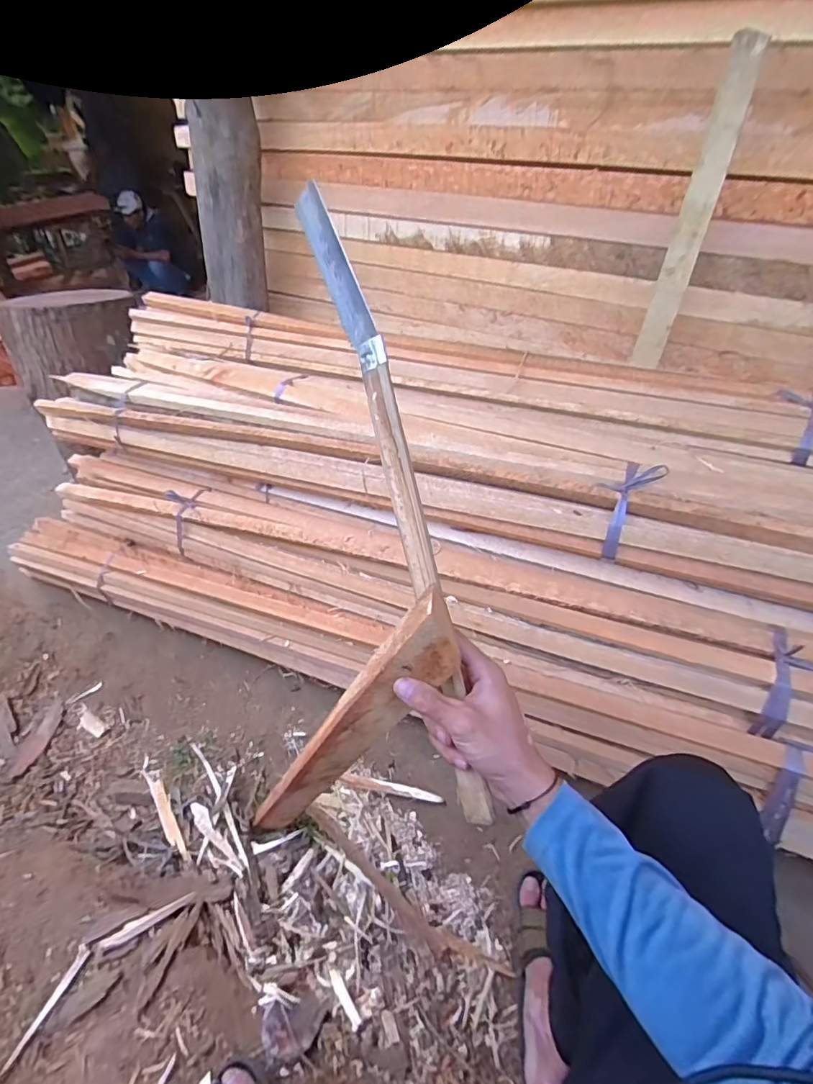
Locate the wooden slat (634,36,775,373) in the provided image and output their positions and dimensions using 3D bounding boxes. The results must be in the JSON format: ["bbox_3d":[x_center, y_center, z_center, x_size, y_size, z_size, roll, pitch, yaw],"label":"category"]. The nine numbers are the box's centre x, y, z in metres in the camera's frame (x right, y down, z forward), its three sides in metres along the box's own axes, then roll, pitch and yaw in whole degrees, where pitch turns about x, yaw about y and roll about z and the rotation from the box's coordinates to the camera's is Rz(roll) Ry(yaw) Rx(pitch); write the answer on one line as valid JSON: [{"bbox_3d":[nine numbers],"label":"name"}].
[{"bbox_3d":[0.469,-0.516,0.814,0.013,0.449,0.069,-15,41,-21],"label":"wooden slat"}]

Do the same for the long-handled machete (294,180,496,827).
[{"bbox_3d":[-0.008,-0.045,0.434,0.029,0.035,0.576,-14,86,-16],"label":"long-handled machete"}]

